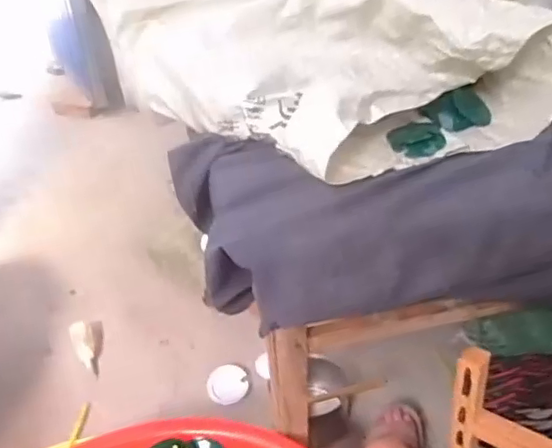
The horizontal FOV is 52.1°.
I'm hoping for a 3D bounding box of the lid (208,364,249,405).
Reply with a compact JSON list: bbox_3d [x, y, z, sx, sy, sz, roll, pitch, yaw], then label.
[{"bbox_3d":[-0.096,0.311,1.103,0.074,0.010,0.079,-15,51,-4],"label":"lid"}]

